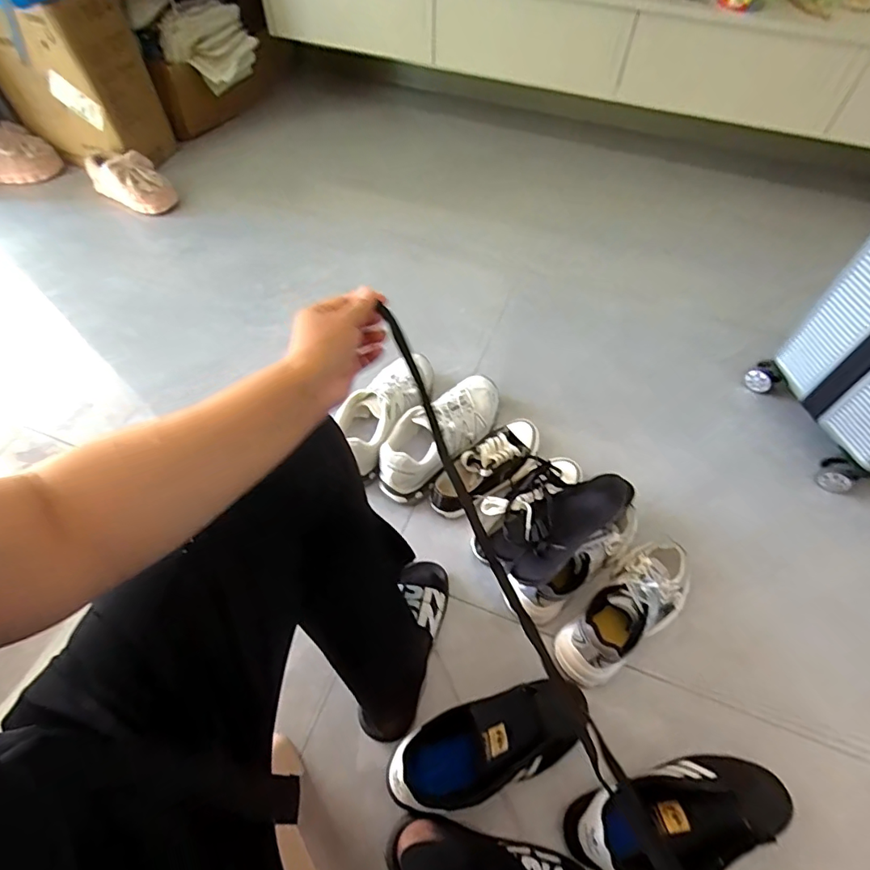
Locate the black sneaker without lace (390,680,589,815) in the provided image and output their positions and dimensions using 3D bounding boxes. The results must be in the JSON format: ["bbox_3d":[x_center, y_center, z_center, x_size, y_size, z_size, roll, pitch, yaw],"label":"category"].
[{"bbox_3d":[0.073,0.384,0.630,0.255,0.123,0.098,-18,59,-13],"label":"black sneaker without lace"}]

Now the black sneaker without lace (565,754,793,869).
[{"bbox_3d":[0.296,0.451,0.601,0.267,0.105,0.097,-13,58,-9],"label":"black sneaker without lace"}]

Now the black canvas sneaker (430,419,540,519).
[{"bbox_3d":[0.099,0.059,0.935,0.252,0.090,0.095,-36,64,-22],"label":"black canvas sneaker"}]

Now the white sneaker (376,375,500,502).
[{"bbox_3d":[0.018,-0.003,0.948,0.108,0.134,0.298,35,63,20],"label":"white sneaker"}]

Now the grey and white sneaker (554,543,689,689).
[{"bbox_3d":[0.301,0.255,0.769,0.267,0.097,0.111,-33,63,-20],"label":"grey and white sneaker"}]

